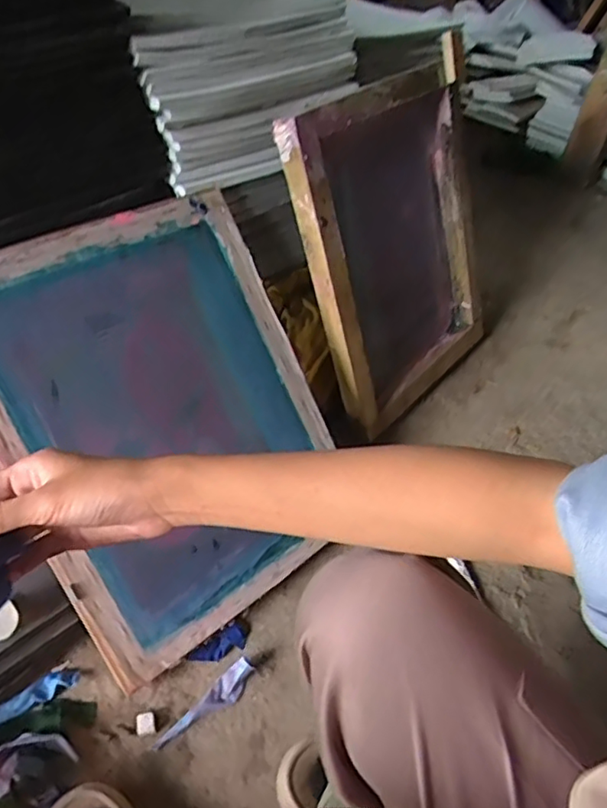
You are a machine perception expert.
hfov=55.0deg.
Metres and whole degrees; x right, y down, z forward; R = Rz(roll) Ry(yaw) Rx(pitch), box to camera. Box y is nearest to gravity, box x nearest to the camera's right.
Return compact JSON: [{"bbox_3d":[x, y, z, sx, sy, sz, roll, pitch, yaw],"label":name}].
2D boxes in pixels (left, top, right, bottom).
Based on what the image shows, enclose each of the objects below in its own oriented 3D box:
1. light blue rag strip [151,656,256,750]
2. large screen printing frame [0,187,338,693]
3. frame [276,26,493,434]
[{"bbox_3d":[-0.103,0.326,0.628,0.027,0.026,0.121,39,54,25],"label":"light blue rag strip"},{"bbox_3d":[-0.144,0.015,0.657,0.366,0.034,0.464,-29,101,-31],"label":"large screen printing frame"},{"bbox_3d":[0.150,-0.242,0.881,0.068,0.482,0.368,10,38,40],"label":"frame"}]

